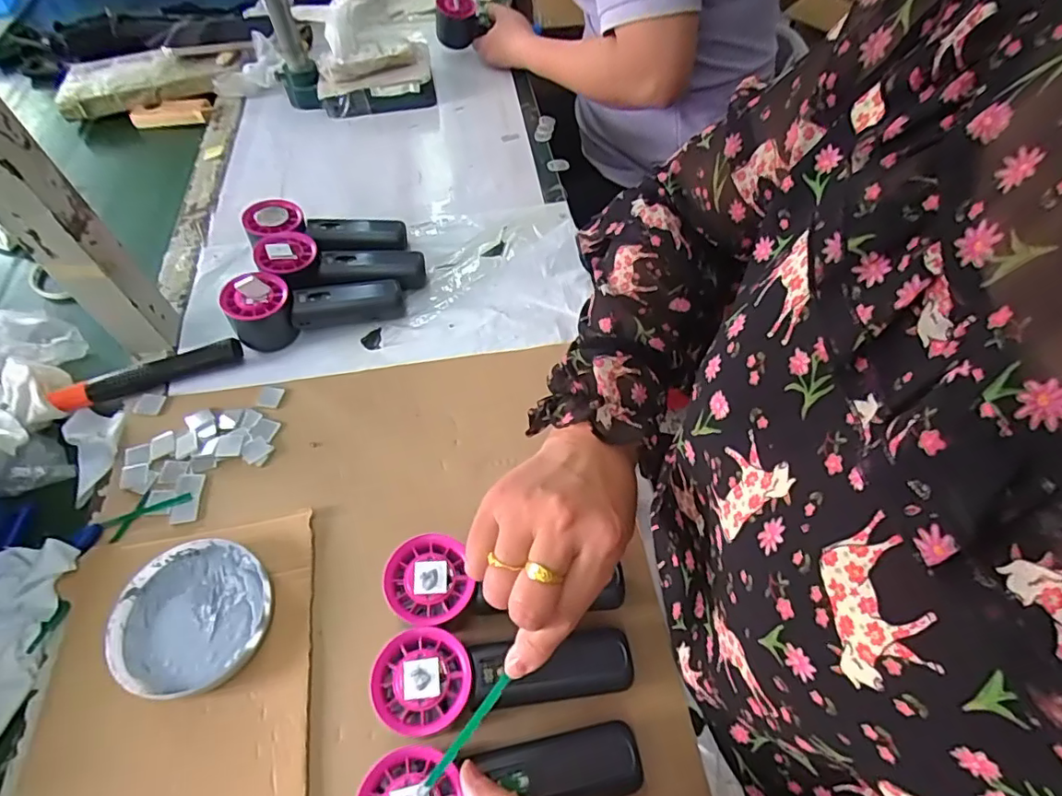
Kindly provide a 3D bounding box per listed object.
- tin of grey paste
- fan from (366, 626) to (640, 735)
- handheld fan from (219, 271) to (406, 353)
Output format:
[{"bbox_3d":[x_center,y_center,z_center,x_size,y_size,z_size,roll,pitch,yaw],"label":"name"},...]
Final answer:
[{"bbox_3d":[-0.231,0.150,0.386,0.099,0.016,0.100,0,56,0],"label":"tin of grey paste"},{"bbox_3d":[-0.015,0.169,0.352,0.150,0.053,0.053,-10,56,-7],"label":"fan"},{"bbox_3d":[-0.202,-0.093,0.526,0.153,0.060,0.051,-17,57,-11],"label":"handheld fan"}]

